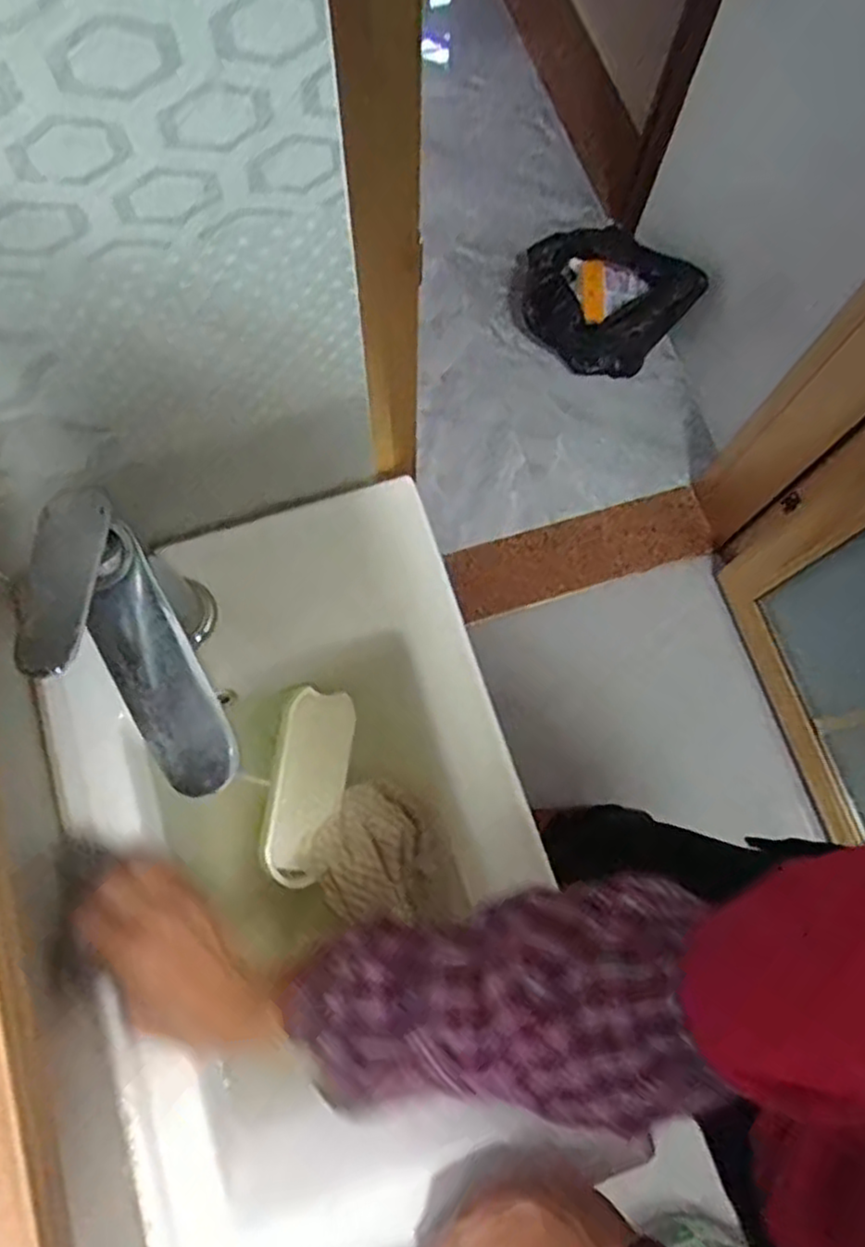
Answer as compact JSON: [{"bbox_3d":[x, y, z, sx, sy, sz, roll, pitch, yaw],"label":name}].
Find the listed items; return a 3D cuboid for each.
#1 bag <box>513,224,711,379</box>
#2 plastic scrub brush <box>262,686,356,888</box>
[{"bbox_3d":[0.310,-0.622,1.387,0.325,0.194,0.200,37,78,8],"label":"bag"},{"bbox_3d":[-0.094,0.123,0.556,0.052,0.021,0.143,8,76,1],"label":"plastic scrub brush"}]

